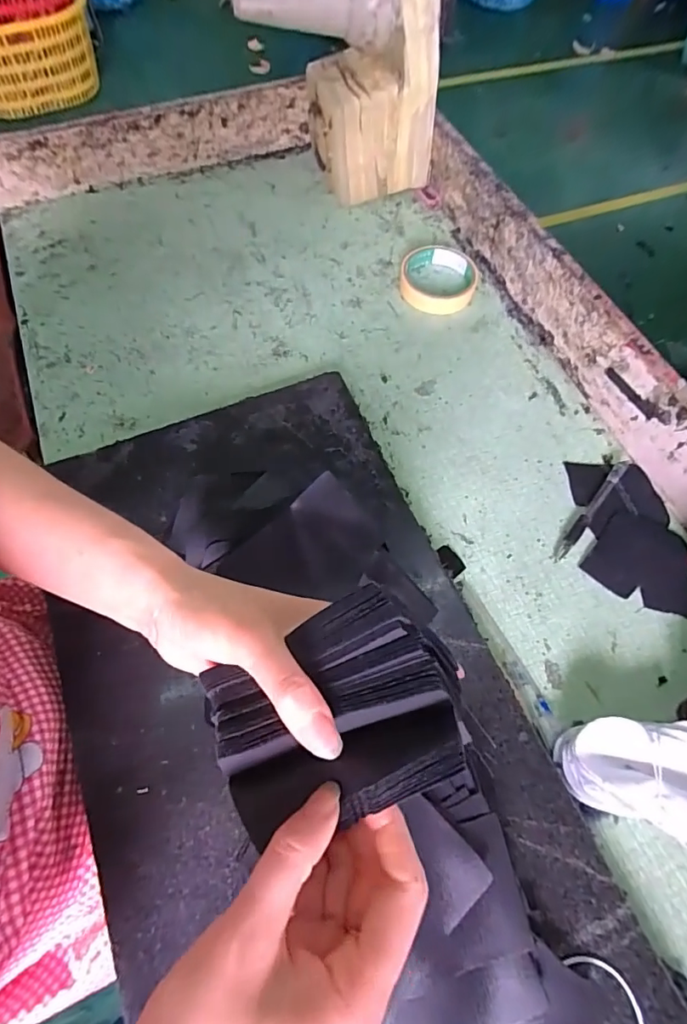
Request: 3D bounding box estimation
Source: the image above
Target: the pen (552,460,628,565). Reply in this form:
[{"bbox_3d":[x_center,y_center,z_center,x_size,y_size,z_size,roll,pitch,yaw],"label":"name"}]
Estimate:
[{"bbox_3d":[0.225,-0.004,0.435,0.011,0.012,0.122,38,68,15],"label":"pen"}]

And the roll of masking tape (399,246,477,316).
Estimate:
[{"bbox_3d":[0.107,-0.267,0.554,0.083,0.023,0.092,2,64,-1],"label":"roll of masking tape"}]

